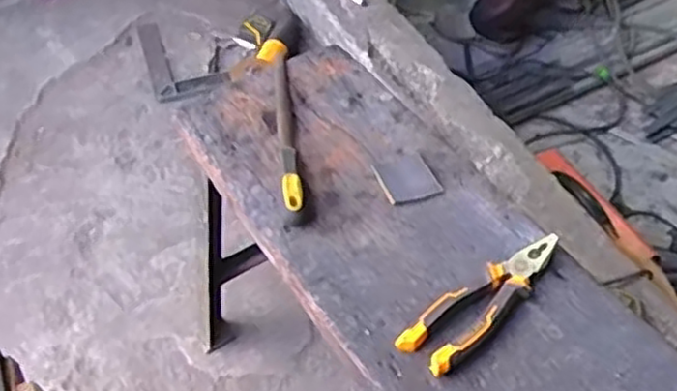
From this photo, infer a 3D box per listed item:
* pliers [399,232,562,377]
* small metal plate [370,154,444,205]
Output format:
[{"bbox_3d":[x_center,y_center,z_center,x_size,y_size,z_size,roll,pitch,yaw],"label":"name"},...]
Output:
[{"bbox_3d":[0.144,0.100,0.685,0.193,0.025,0.053,-33,56,-26],"label":"pliers"},{"bbox_3d":[0.075,-0.018,0.785,0.060,0.008,0.066,-17,50,-14],"label":"small metal plate"}]

